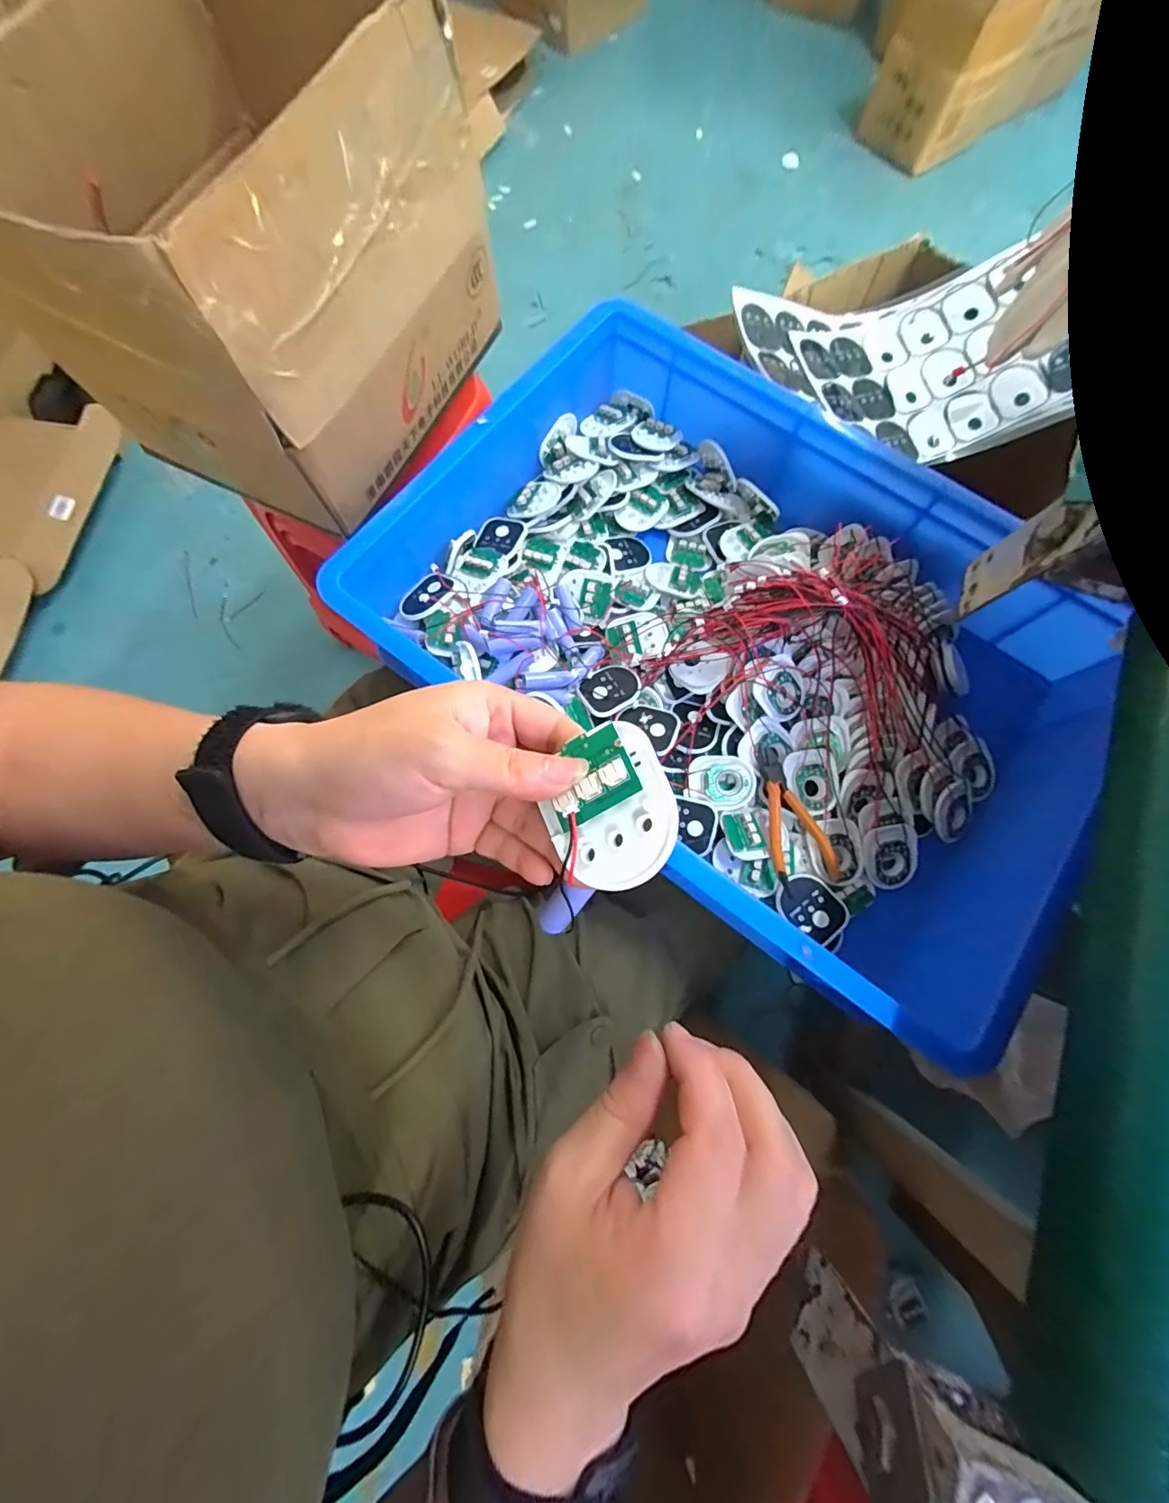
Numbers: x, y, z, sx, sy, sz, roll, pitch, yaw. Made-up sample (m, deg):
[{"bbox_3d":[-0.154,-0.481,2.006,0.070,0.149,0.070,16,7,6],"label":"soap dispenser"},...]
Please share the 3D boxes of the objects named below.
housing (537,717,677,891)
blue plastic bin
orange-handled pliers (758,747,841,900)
[{"bbox_3d":[0.007,0.020,0.185,0.048,0.011,0.055,-29,72,16],"label":"housing"},{"bbox_3d":[0.139,-0.119,0.472,0.594,0.108,0.401,33,77,8],"label":"blue plastic bin"},{"bbox_3d":[0.176,0.059,0.450,0.057,0.022,0.123,-20,76,-6],"label":"orange-handled pliers"}]

